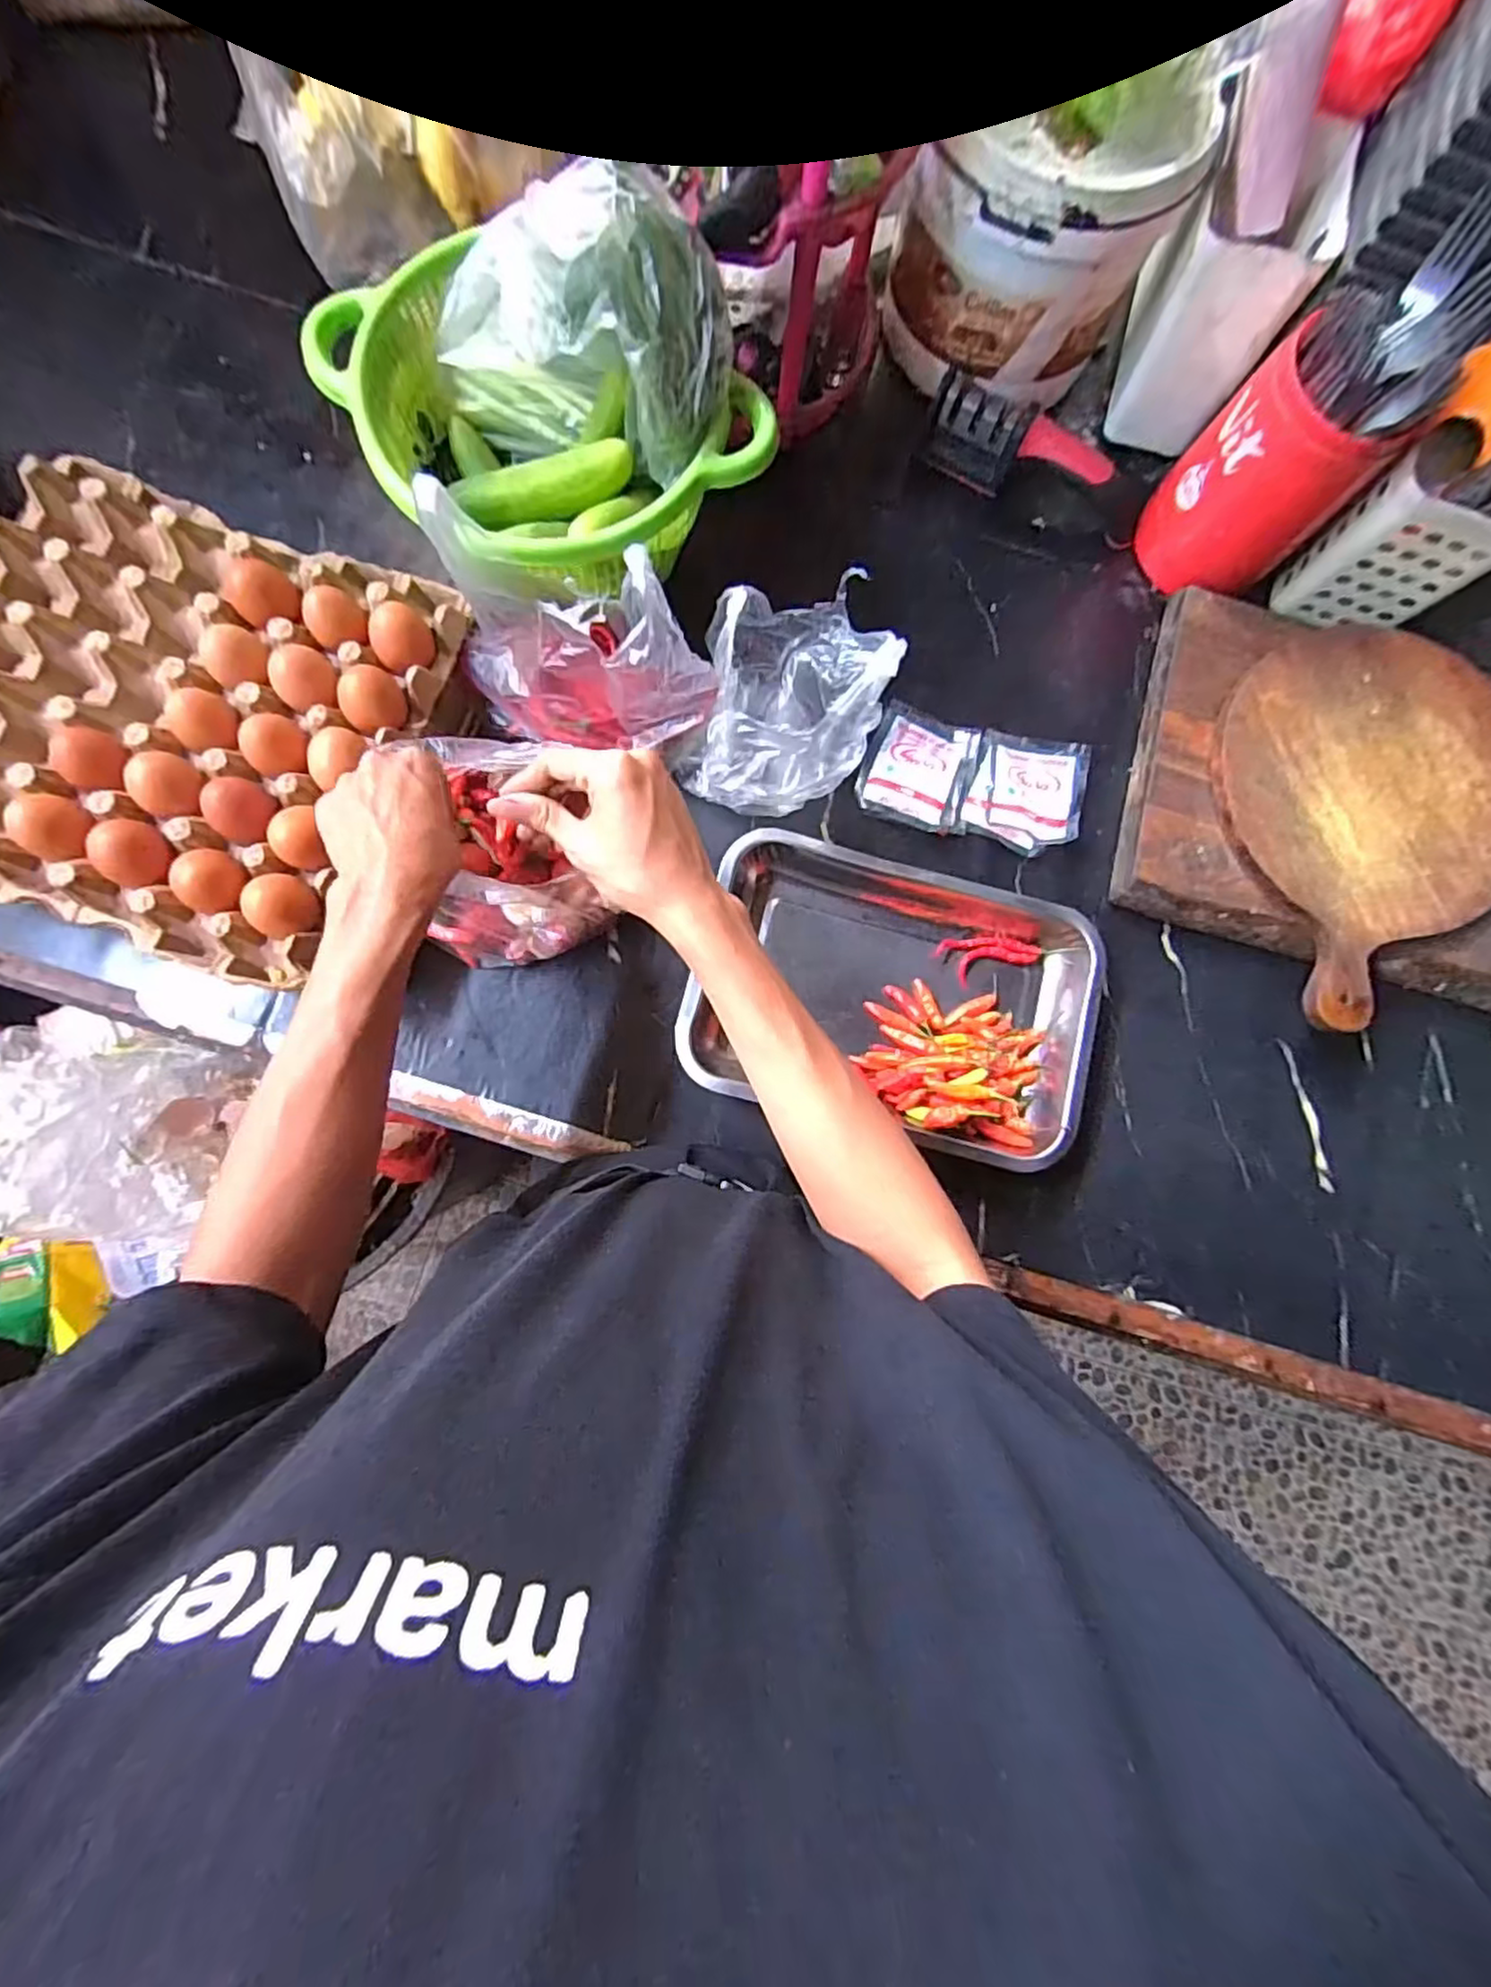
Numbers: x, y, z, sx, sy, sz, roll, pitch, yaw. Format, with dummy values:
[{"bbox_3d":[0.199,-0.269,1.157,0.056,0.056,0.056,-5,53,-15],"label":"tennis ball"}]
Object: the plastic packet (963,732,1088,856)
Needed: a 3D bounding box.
[{"bbox_3d":[0.233,-0.169,0.586,0.094,0.020,0.098,14,81,-2],"label":"plastic packet"}]

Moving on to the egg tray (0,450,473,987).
[{"bbox_3d":[-0.388,-0.192,0.473,0.303,0.044,0.302,19,81,-1],"label":"egg tray"}]

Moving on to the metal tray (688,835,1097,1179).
[{"bbox_3d":[0.116,-0.001,0.543,0.298,0.044,0.210,15,81,-2],"label":"metal tray"}]

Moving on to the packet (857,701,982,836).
[{"bbox_3d":[0.143,-0.185,0.586,0.088,0.019,0.096,17,81,-1],"label":"packet"}]

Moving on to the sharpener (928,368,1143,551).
[{"bbox_3d":[0.257,-0.464,0.616,0.202,0.059,0.052,19,81,-1],"label":"sharpener"}]

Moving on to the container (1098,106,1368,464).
[{"bbox_3d":[0.385,-0.574,0.577,0.099,0.142,0.160,19,81,-1],"label":"container"}]

